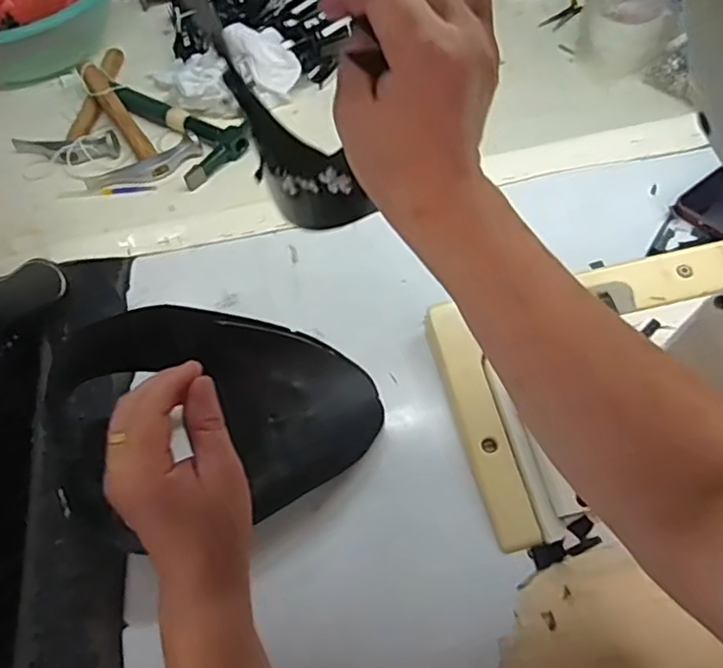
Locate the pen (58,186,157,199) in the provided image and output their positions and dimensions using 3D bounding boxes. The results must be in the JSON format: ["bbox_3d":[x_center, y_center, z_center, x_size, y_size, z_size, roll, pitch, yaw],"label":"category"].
[{"bbox_3d":[-0.311,-0.176,0.785,0.115,0.008,0.014,-8,55,-1],"label":"pen"}]

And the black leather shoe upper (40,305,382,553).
[{"bbox_3d":[-0.102,0.053,0.461,0.222,0.090,0.141,-17,55,-8],"label":"black leather shoe upper"}]

